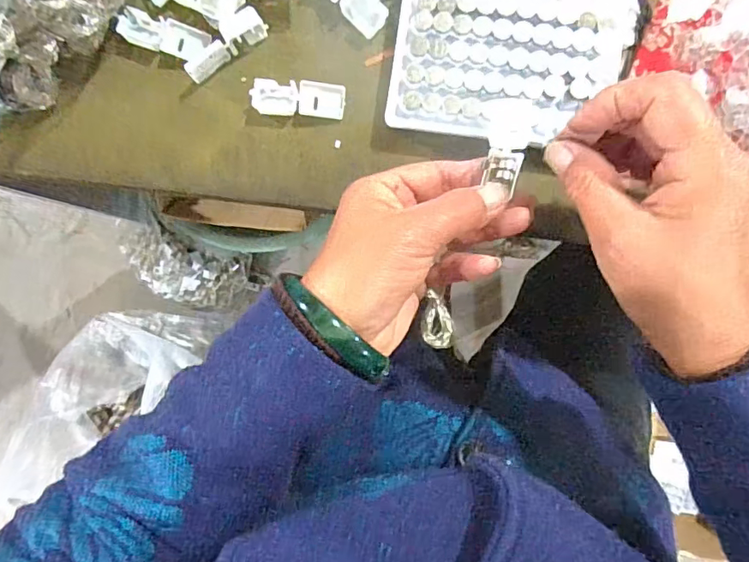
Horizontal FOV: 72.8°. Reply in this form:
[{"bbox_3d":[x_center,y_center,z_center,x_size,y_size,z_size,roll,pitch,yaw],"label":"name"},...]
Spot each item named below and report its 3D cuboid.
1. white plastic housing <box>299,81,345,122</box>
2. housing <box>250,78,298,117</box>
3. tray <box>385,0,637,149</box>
[{"bbox_3d":[-0.032,-0.110,0.309,0.027,0.010,0.019,7,90,2],"label":"white plastic housing"},{"bbox_3d":[-0.061,-0.113,0.310,0.027,0.009,0.021,4,90,2],"label":"housing"},{"bbox_3d":[0.079,-0.131,0.297,0.132,0.010,0.095,8,90,2],"label":"tray"}]

